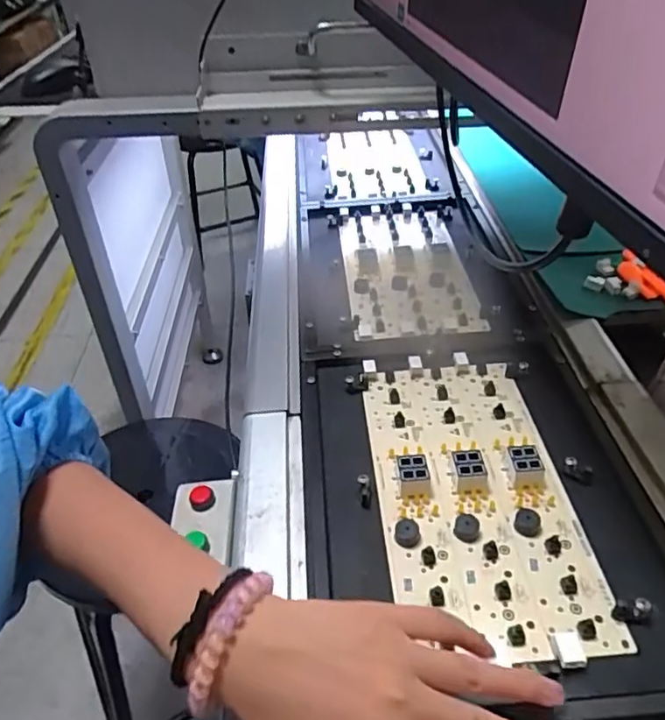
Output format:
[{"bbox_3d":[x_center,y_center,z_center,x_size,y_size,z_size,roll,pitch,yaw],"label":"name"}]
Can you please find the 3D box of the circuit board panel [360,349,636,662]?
[{"bbox_3d":[0.097,0.082,0.431,0.130,0.021,0.257,-4,38,0],"label":"circuit board panel"}]

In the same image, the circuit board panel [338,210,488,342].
[{"bbox_3d":[0.079,-0.103,0.674,0.125,0.026,0.263,-4,42,-1],"label":"circuit board panel"}]

